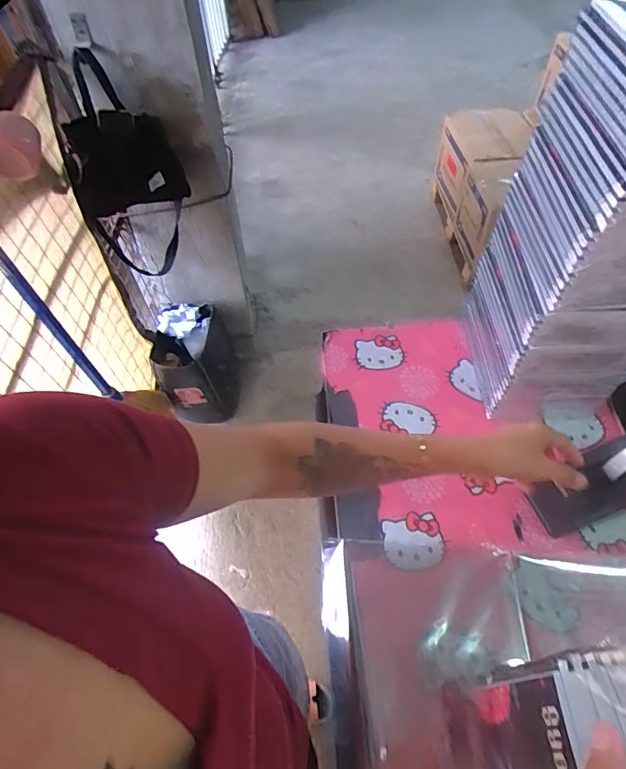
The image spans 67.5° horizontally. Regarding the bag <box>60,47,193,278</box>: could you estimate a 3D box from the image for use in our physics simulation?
[{"bbox_3d":[-0.430,-0.477,1.178,0.239,0.525,0.170,-3,55,1],"label":"bag"}]

